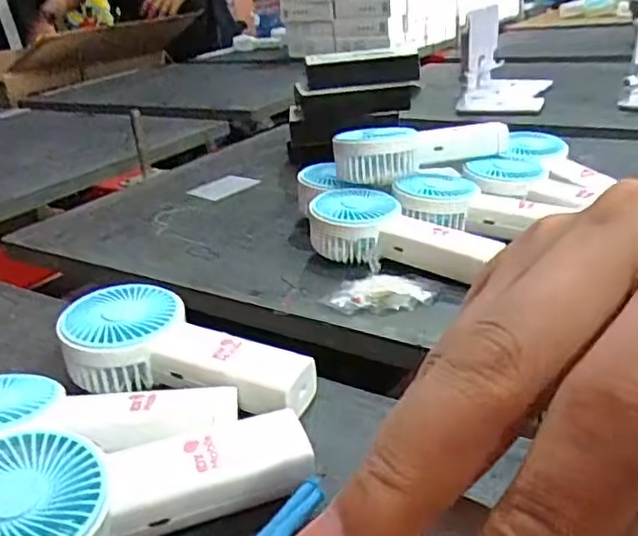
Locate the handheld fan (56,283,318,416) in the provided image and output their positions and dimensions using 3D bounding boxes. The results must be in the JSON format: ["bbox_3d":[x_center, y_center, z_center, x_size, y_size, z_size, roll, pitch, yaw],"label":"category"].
[{"bbox_3d":[-0.067,0.043,0.322,0.138,0.041,0.065,4,27,21],"label":"handheld fan"}]

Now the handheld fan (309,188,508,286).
[{"bbox_3d":[0.058,-0.022,0.426,0.138,0.040,0.062,13,31,35],"label":"handheld fan"}]

